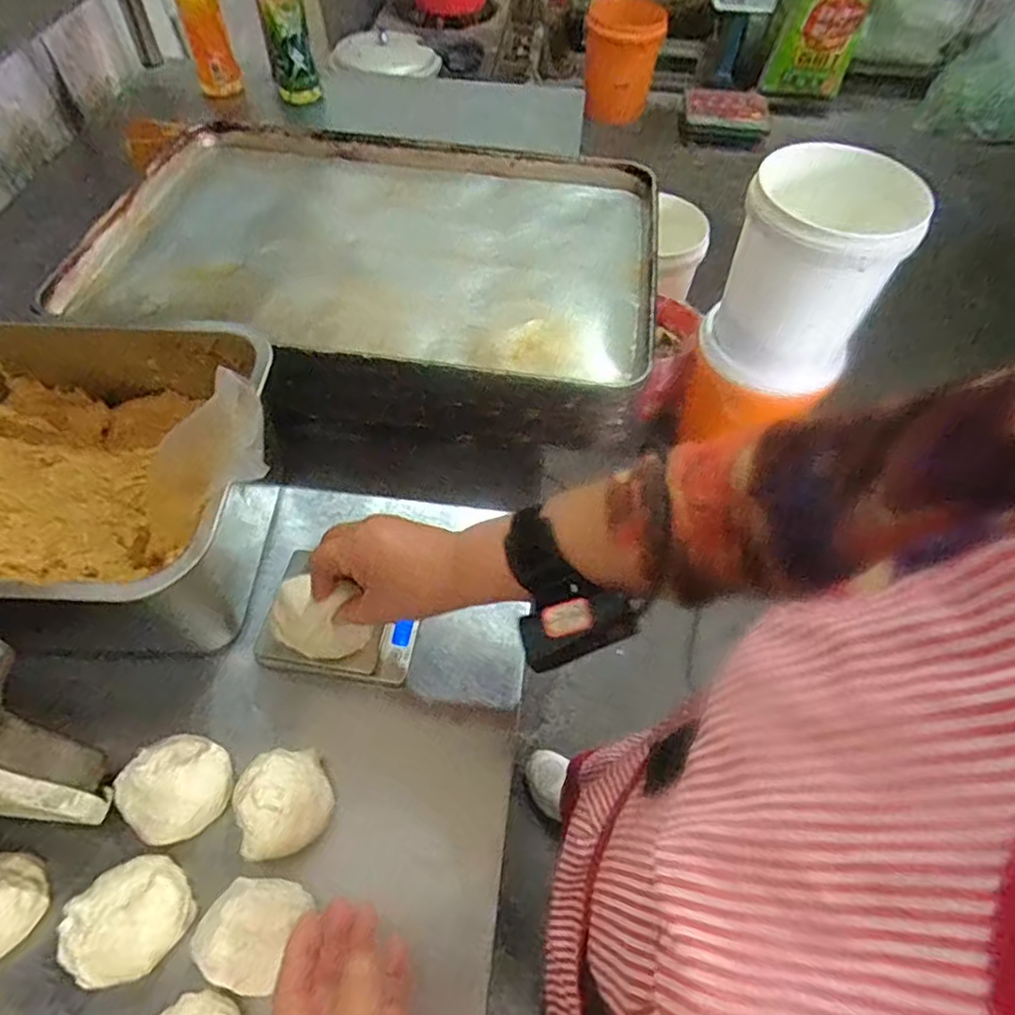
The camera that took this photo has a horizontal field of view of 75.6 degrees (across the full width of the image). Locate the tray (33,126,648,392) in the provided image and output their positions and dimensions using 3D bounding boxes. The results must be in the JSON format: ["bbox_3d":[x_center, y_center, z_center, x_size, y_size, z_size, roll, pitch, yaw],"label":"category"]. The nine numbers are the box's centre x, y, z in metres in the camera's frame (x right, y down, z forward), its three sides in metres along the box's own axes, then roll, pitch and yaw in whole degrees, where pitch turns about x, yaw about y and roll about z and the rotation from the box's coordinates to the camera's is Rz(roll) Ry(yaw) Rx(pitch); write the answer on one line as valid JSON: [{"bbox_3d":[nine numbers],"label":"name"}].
[{"bbox_3d":[-0.142,-0.296,0.727,0.595,0.034,0.386,7,55,3],"label":"tray"}]

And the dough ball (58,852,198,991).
[{"bbox_3d":[-0.242,0.264,0.419,0.062,0.042,0.071,35,61,21],"label":"dough ball"}]

